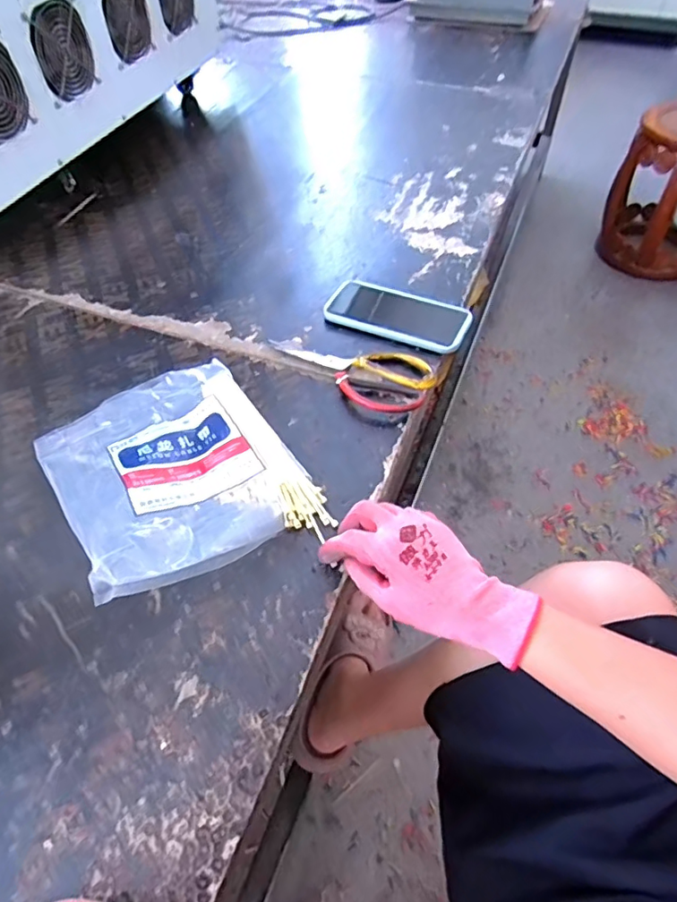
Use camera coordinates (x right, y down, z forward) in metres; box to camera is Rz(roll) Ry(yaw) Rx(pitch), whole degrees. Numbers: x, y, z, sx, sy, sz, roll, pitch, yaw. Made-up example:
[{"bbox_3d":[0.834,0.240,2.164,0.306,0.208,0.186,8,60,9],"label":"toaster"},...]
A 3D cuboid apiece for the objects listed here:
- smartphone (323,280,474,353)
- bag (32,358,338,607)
[{"bbox_3d":[0.073,-0.169,0.646,0.168,0.016,0.077,23,54,18],"label":"smartphone"},{"bbox_3d":[-0.155,0.007,0.496,0.200,0.060,0.250,-27,55,-20],"label":"bag"}]

